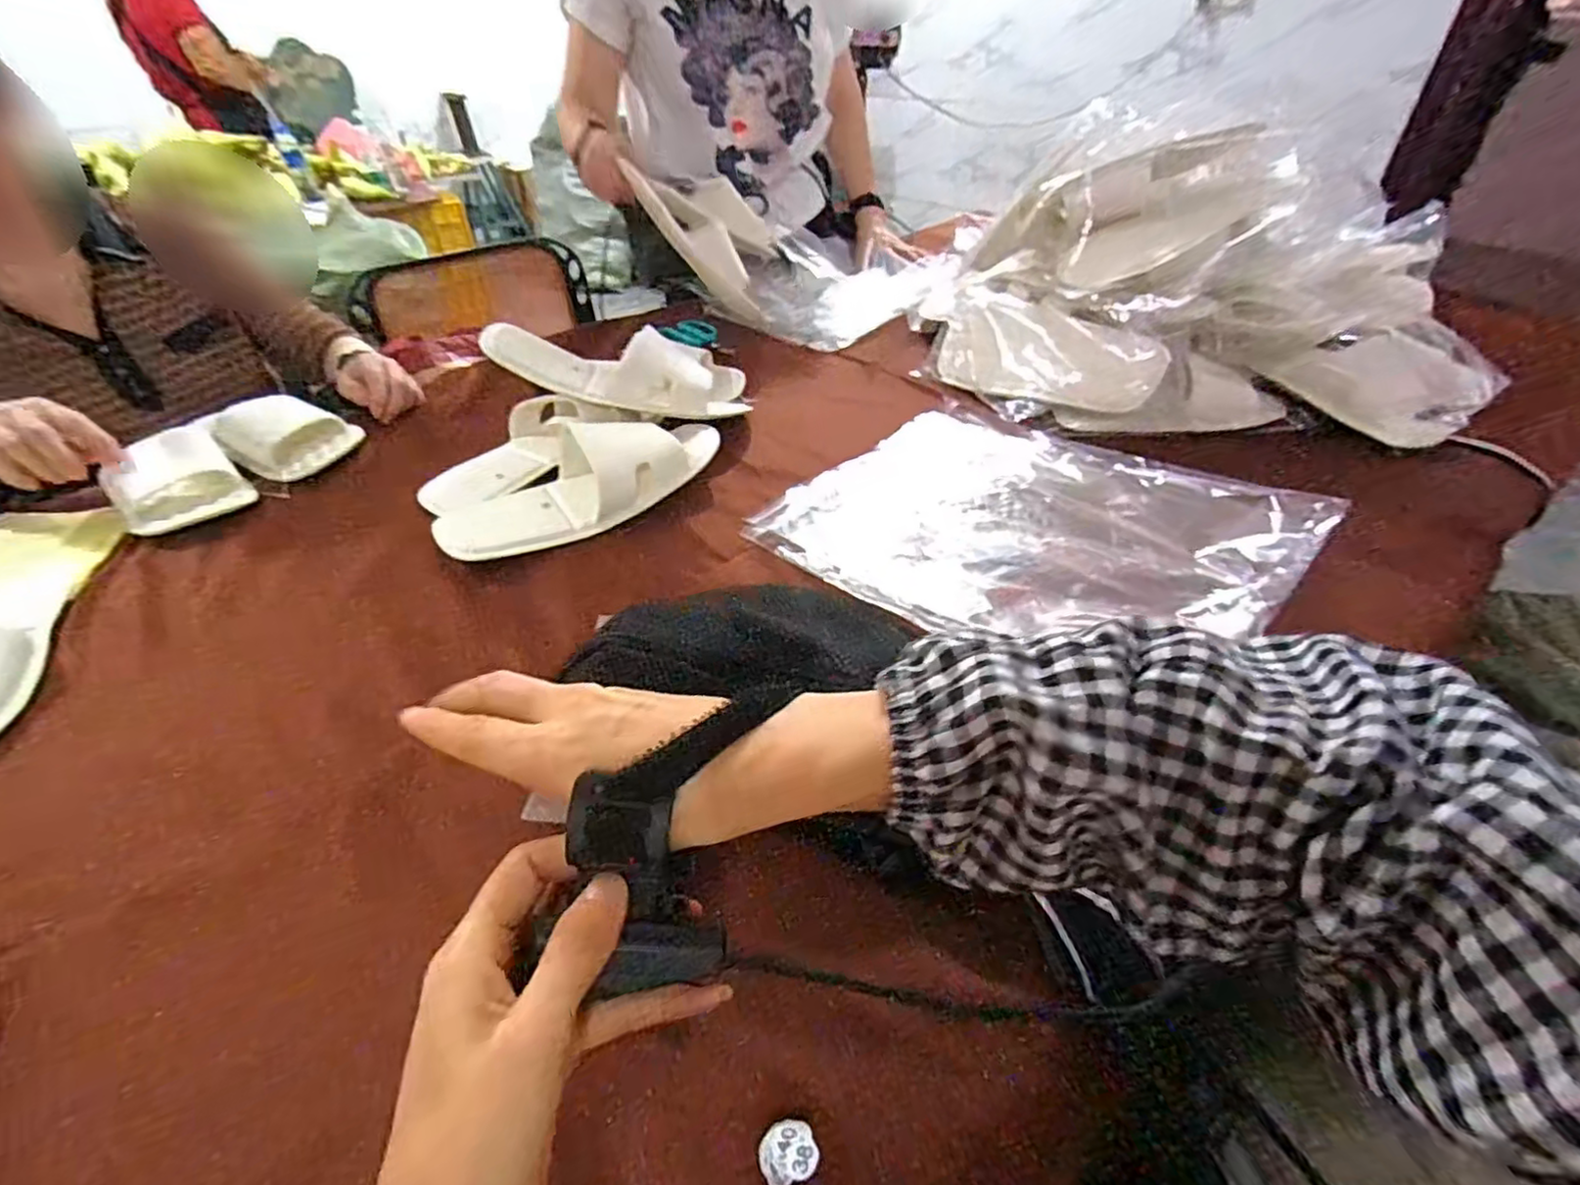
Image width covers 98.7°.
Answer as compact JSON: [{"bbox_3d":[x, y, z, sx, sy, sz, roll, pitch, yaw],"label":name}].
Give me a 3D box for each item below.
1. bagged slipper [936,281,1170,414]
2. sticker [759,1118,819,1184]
[{"bbox_3d":[0.276,-0.277,0.781,0.109,0.079,0.286,-20,44,-19],"label":"bagged slipper"},{"bbox_3d":[-0.001,0.226,0.274,0.023,0.005,0.026,-21,15,-10],"label":"sticker"}]

